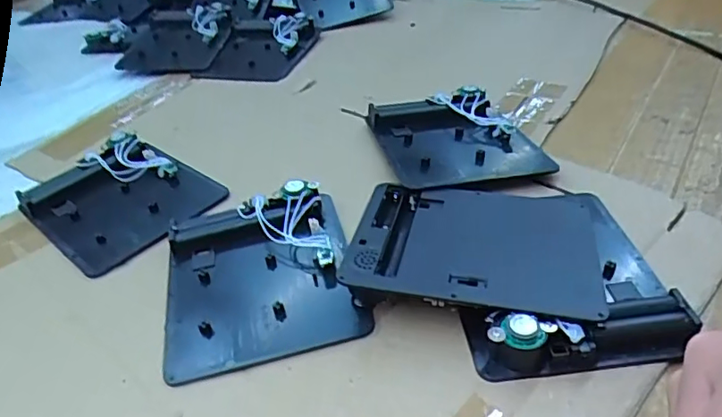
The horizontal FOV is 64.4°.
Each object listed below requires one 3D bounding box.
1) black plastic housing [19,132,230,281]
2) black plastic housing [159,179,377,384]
[{"bbox_3d":[-0.178,-0.010,0.419,0.136,0.021,0.106,26,47,36],"label":"black plastic housing"},{"bbox_3d":[-0.061,0.035,0.339,0.108,0.022,0.127,-12,37,-8],"label":"black plastic housing"}]

